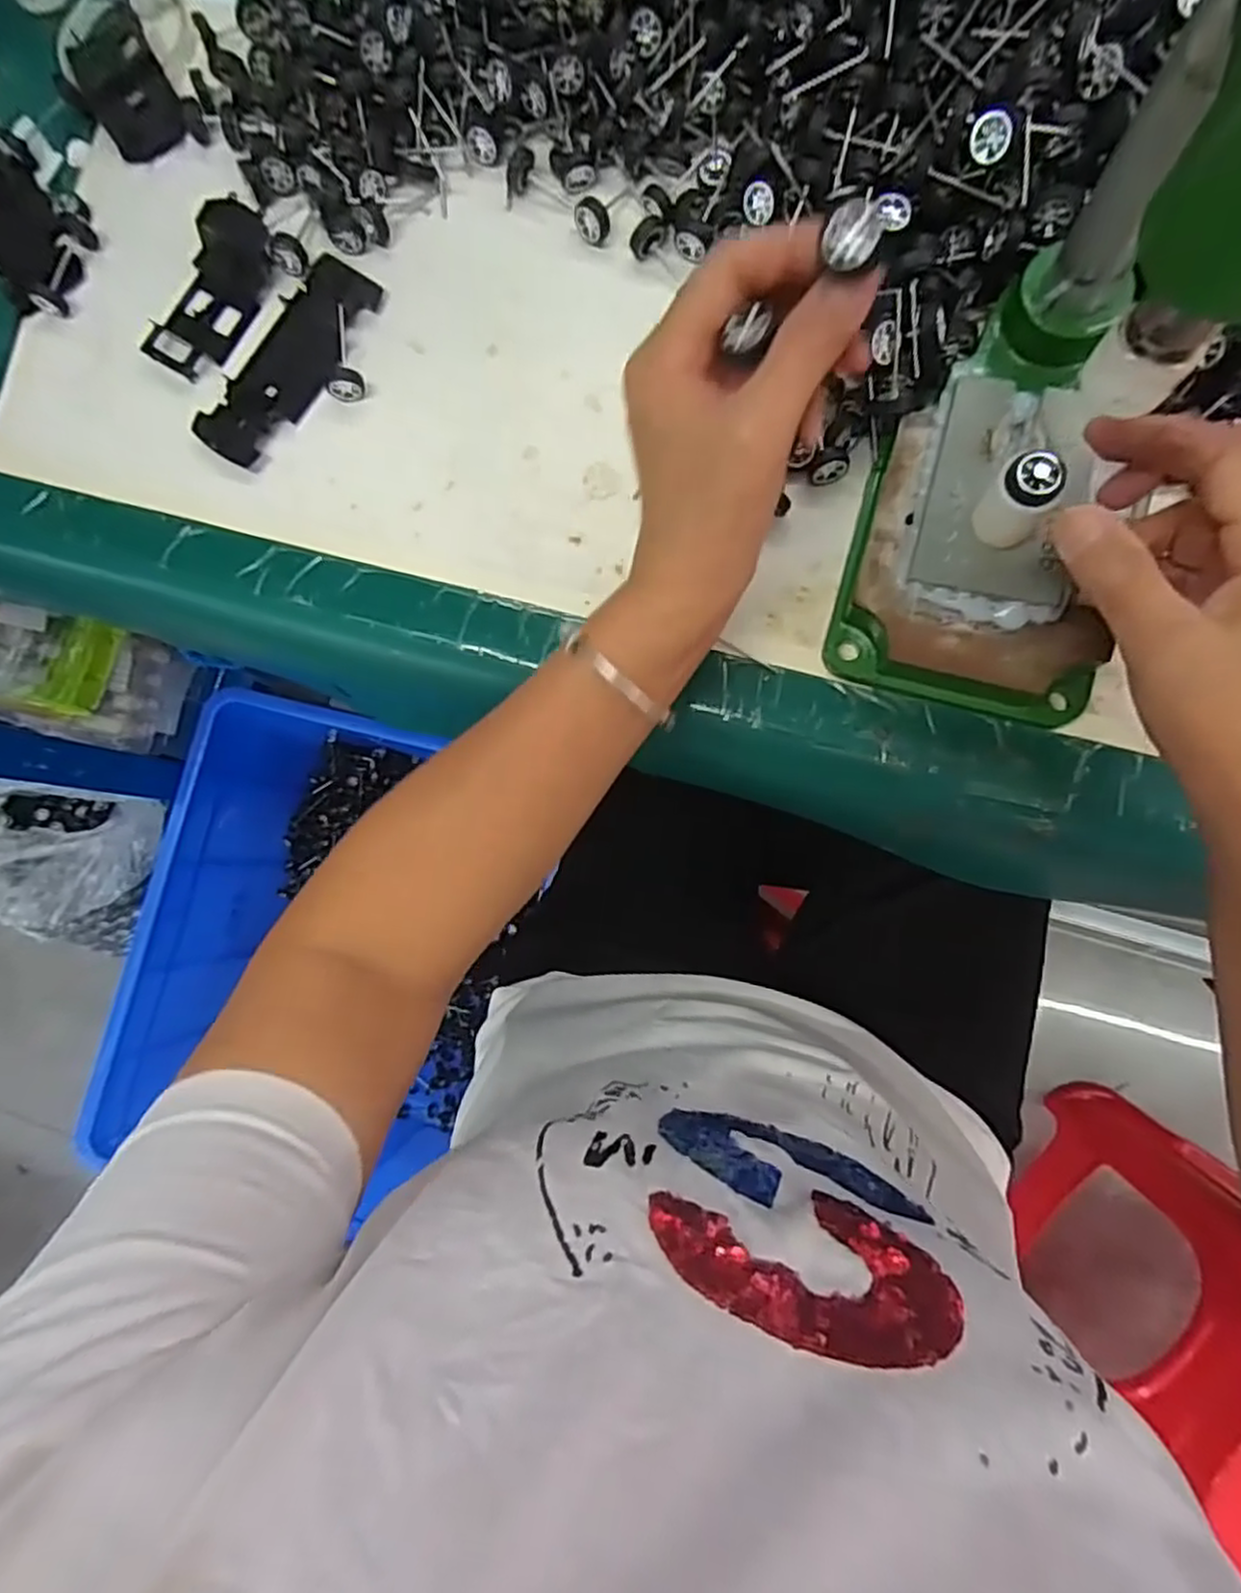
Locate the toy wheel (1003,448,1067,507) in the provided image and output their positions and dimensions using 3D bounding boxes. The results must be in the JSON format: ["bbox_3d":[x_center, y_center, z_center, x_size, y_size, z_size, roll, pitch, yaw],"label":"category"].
[{"bbox_3d":[0.157,-0.120,0.273,0.021,0.006,0.020,-1,84,7],"label":"toy wheel"}]

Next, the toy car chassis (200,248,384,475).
[{"bbox_3d":[-0.182,-0.239,0.398,0.049,0.009,0.124,38,90,9],"label":"toy car chassis"}]

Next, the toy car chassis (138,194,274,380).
[{"bbox_3d":[-0.227,-0.281,0.402,0.050,0.012,0.095,27,88,9],"label":"toy car chassis"}]

